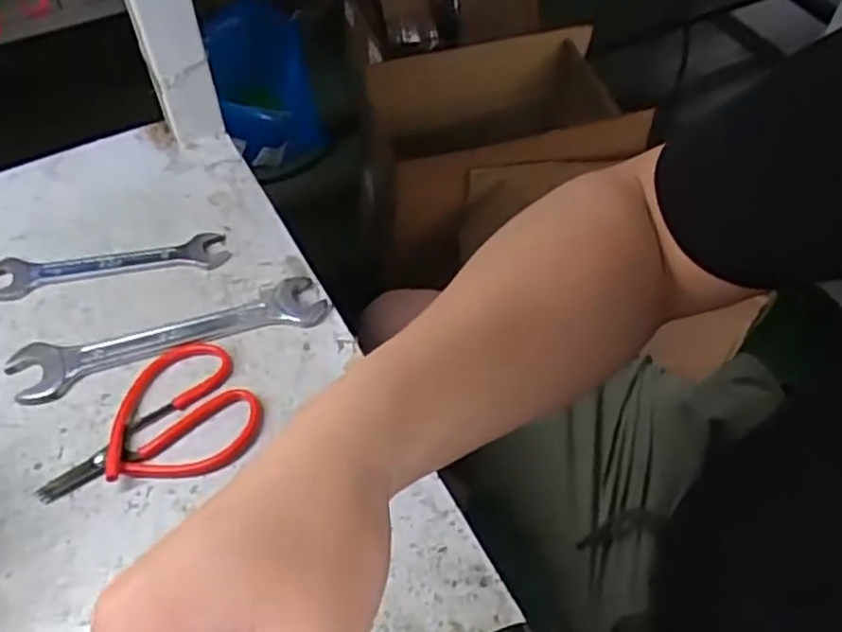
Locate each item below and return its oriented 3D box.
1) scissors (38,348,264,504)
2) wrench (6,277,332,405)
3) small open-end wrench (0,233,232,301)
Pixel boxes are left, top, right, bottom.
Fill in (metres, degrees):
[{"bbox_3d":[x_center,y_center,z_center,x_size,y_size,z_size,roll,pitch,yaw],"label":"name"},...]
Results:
[{"bbox_3d":[-0.163,0.060,0.438,0.125,0.011,0.084,-14,55,-10],"label":"scissors"},{"bbox_3d":[-0.161,0.011,0.473,0.196,0.008,0.040,-17,55,-12],"label":"wrench"},{"bbox_3d":[-0.217,-0.036,0.505,0.159,0.009,0.036,-7,54,-5],"label":"small open-end wrench"}]

